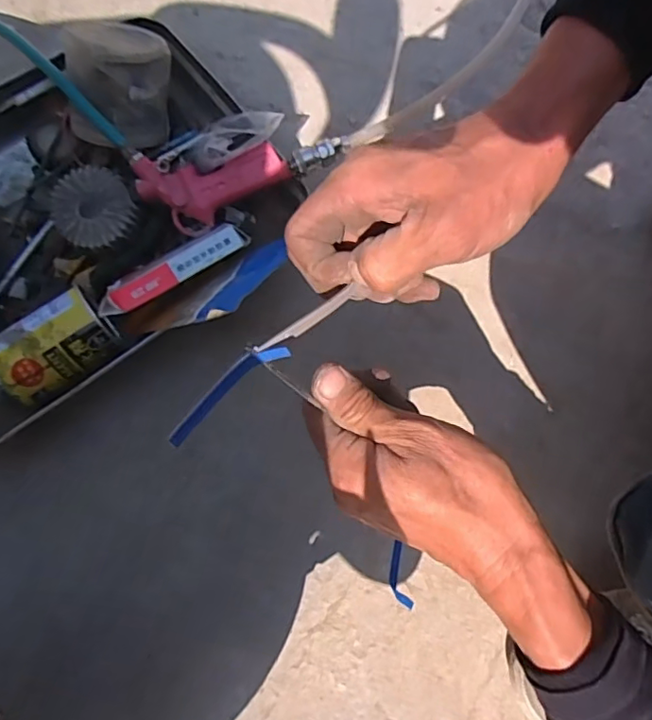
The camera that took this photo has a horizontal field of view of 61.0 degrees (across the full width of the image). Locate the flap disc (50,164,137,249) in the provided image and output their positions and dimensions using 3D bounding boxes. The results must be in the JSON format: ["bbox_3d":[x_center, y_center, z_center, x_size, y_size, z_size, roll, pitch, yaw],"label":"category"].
[{"bbox_3d":[-0.193,-0.126,0.457,0.061,0.019,0.065,1,74,-3],"label":"flap disc"}]

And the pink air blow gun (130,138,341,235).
[{"bbox_3d":[-0.074,-0.147,0.470,0.173,0.037,0.059,-4,75,-5],"label":"pink air blow gun"}]

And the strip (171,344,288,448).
[{"bbox_3d":[-0.046,0.013,0.253,0.065,0.006,0.014,-39,80,-13],"label":"strip"}]

